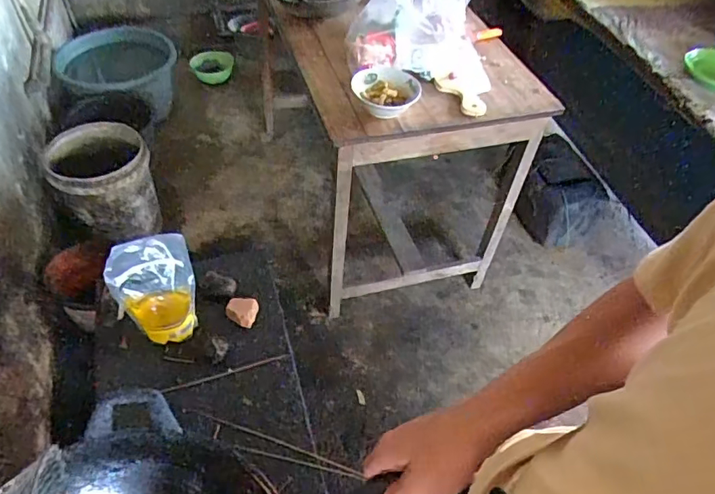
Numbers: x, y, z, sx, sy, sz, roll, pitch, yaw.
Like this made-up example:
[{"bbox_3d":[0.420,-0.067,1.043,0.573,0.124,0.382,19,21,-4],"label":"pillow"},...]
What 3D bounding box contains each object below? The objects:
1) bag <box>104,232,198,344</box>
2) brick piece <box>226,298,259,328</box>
[{"bbox_3d":[-0.393,0.086,1.024,0.147,0.236,0.050,-18,32,-18],"label":"bag"},{"bbox_3d":[-0.249,0.134,1.127,0.063,0.037,0.066,16,50,9],"label":"brick piece"}]

